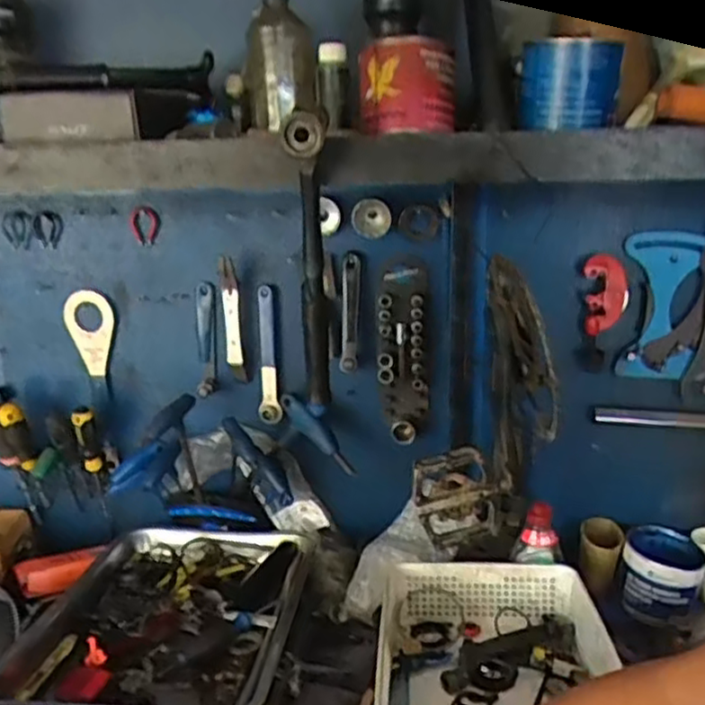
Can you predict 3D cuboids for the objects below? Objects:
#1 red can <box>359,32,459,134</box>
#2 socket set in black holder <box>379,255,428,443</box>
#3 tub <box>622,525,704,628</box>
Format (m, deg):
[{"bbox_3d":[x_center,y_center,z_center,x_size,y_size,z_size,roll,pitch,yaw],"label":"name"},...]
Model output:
[{"bbox_3d":[0.060,-0.289,0.761,0.096,0.098,0.080,-1,14,-4],"label":"red can"},{"bbox_3d":[0.071,-0.001,0.992,0.074,0.242,0.030,0,14,4],"label":"socket set in black holder"},{"bbox_3d":[0.425,0.304,0.971,0.103,0.084,0.118,7,17,29],"label":"tub"}]

